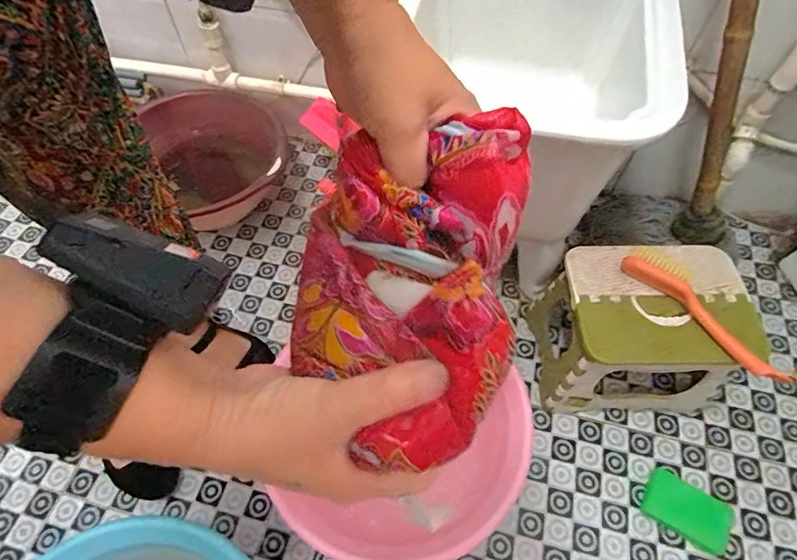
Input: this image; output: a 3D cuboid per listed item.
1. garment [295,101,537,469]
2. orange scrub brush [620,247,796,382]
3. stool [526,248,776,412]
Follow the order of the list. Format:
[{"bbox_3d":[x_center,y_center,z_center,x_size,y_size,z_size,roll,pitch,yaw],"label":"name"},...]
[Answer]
[{"bbox_3d":[0.003,-0.001,0.218,0.111,0.066,0.154,4,57,3],"label":"garment"},{"bbox_3d":[0.385,0.034,0.575,0.045,0.034,0.218,-33,63,-19],"label":"orange scrub brush"},{"bbox_3d":[0.350,0.078,0.687,0.243,0.214,0.183,-1,57,0],"label":"stool"}]

